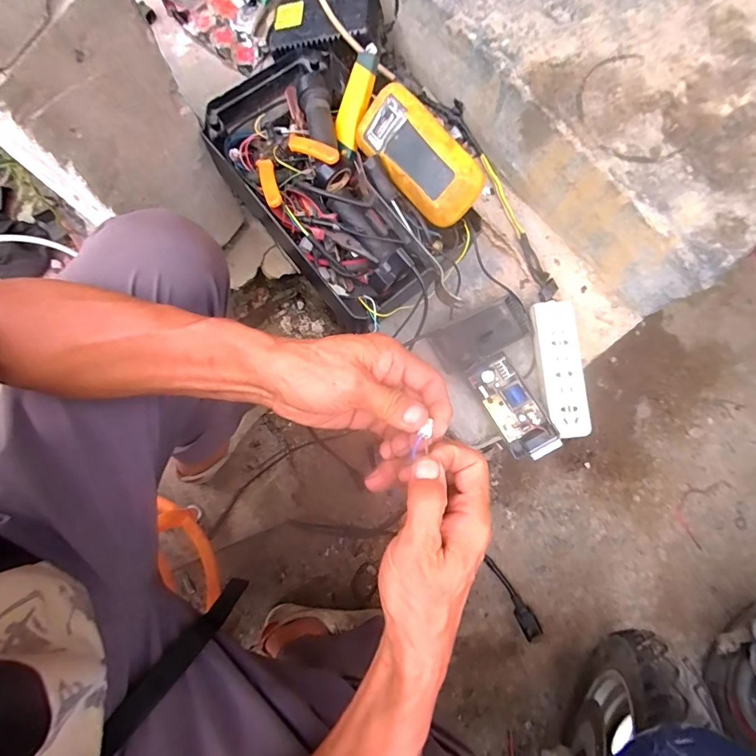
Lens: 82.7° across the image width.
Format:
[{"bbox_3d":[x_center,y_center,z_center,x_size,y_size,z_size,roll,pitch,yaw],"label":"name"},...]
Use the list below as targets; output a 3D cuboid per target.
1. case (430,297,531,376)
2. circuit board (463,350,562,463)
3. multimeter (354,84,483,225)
[{"bbox_3d":[0.140,-0.058,0.590,0.132,0.014,0.061,-27,81,-7],"label":"case"},{"bbox_3d":[0.175,0.034,0.551,0.060,0.047,0.137,-31,82,-8],"label":"circuit board"},{"bbox_3d":[0.051,-0.271,0.528,0.083,0.038,0.174,-42,80,29],"label":"multimeter"}]

